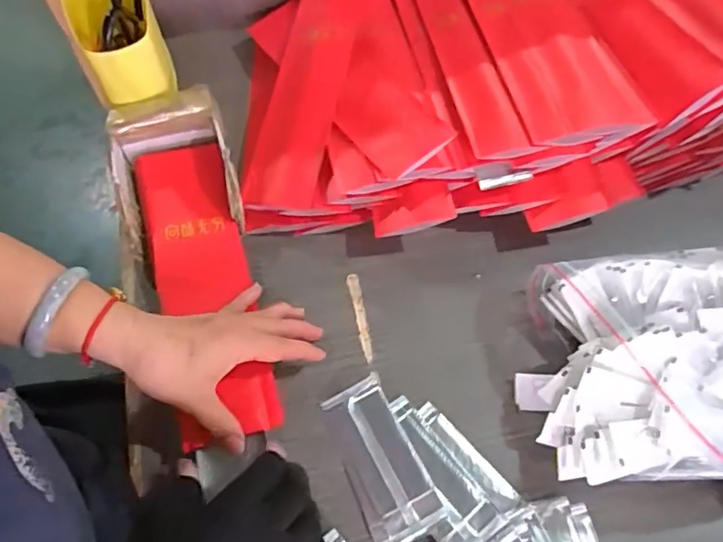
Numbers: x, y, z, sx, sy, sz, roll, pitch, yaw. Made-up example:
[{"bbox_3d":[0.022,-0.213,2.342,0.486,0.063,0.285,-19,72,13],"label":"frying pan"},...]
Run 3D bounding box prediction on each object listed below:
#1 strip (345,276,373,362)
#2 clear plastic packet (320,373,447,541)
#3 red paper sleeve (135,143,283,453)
[{"bbox_3d":[-0.001,0.042,0.495,0.011,0.004,0.083,-9,66,-5],"label":"strip"},{"bbox_3d":[0.014,0.151,0.437,0.057,0.006,0.125,-23,68,-11],"label":"clear plastic packet"},{"bbox_3d":[-0.140,0.006,0.477,0.082,0.030,0.282,-20,65,-5],"label":"red paper sleeve"}]

